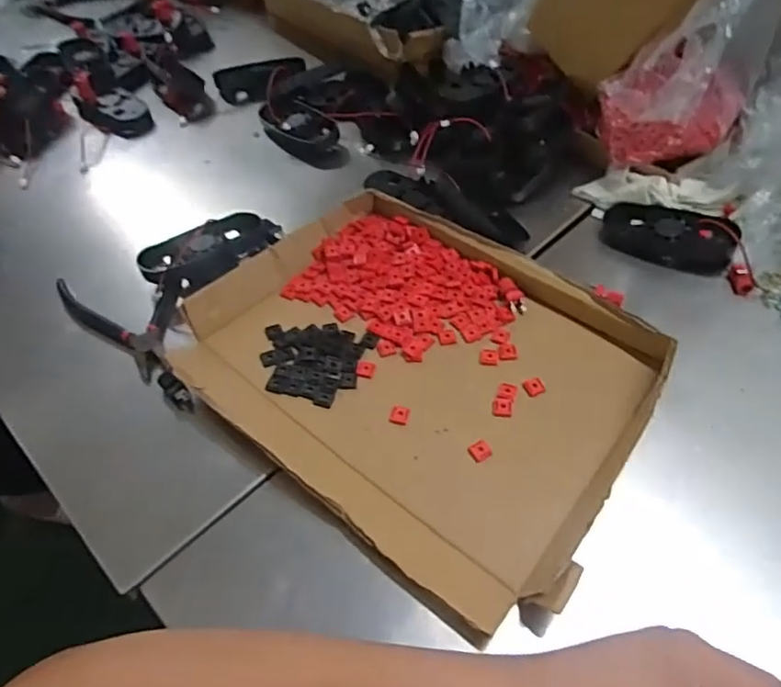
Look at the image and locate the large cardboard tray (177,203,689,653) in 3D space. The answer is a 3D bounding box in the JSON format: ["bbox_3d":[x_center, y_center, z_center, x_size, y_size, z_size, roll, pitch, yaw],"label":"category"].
[{"bbox_3d":[0.018,0.011,0.448,0.329,0.035,0.256,34,63,23],"label":"large cardboard tray"}]

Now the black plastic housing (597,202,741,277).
[{"bbox_3d":[0.256,-0.100,0.539,0.111,0.030,0.064,12,53,11],"label":"black plastic housing"}]

